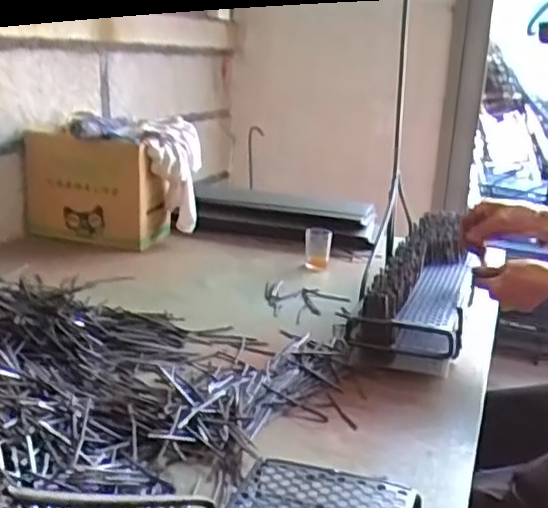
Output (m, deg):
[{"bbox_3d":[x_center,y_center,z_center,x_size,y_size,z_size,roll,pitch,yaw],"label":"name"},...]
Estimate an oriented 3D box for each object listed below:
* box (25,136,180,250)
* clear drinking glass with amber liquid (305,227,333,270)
[{"bbox_3d":[-0.404,-0.156,1.509,0.319,0.235,0.145,11,18,25],"label":"box"},{"bbox_3d":[0.094,-0.017,1.380,0.055,0.072,0.061,2,17,-2],"label":"clear drinking glass with amber liquid"}]

